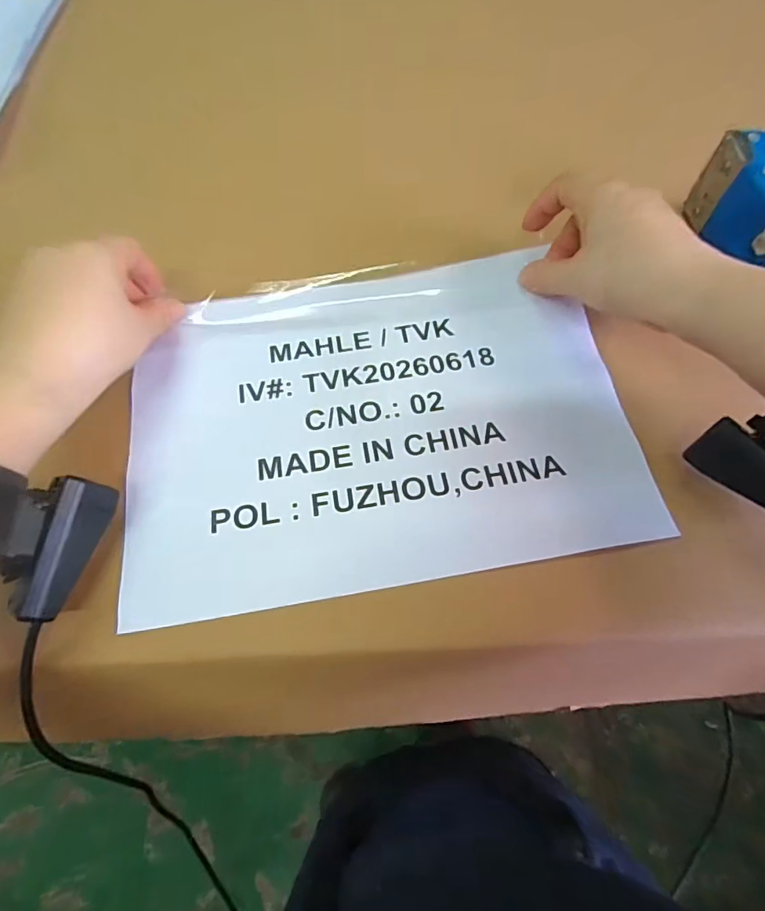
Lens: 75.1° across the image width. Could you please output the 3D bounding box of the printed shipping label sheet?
[{"bbox_3d":[-0.004,-0.027,0.304,0.291,0.006,0.208,-9,64,-3],"label":"printed shipping label sheet"}]

